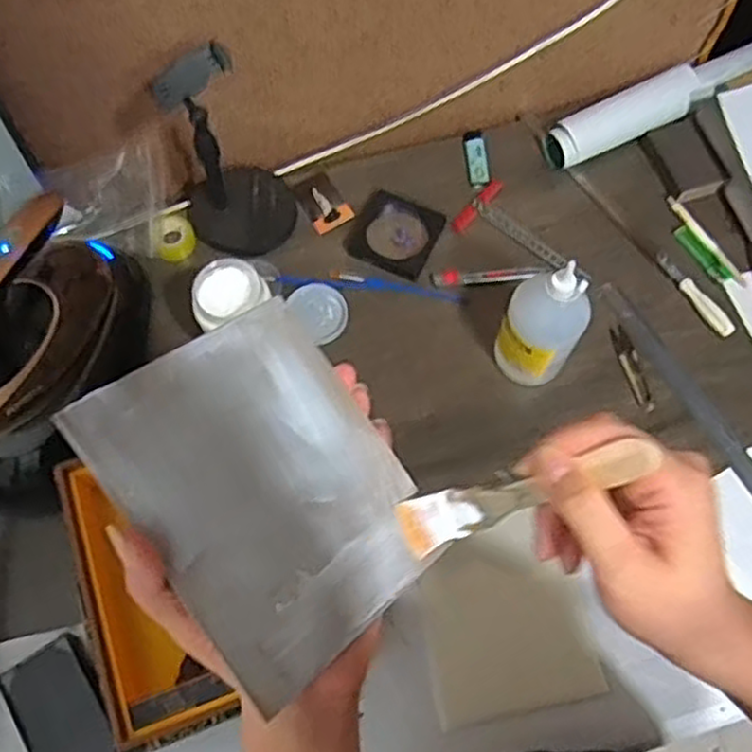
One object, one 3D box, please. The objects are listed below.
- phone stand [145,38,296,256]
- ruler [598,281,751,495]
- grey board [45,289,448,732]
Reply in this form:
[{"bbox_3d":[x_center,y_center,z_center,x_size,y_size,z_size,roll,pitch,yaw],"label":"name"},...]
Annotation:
[{"bbox_3d":[-0.161,-0.247,0.802,0.123,0.251,0.129,-18,70,-7],"label":"phone stand"},{"bbox_3d":[0.351,0.023,0.821,0.031,0.009,0.324,-26,71,-10],"label":"ruler"},{"bbox_3d":[-0.050,0.053,0.368,0.131,0.005,0.162,-35,90,-35],"label":"grey board"}]

